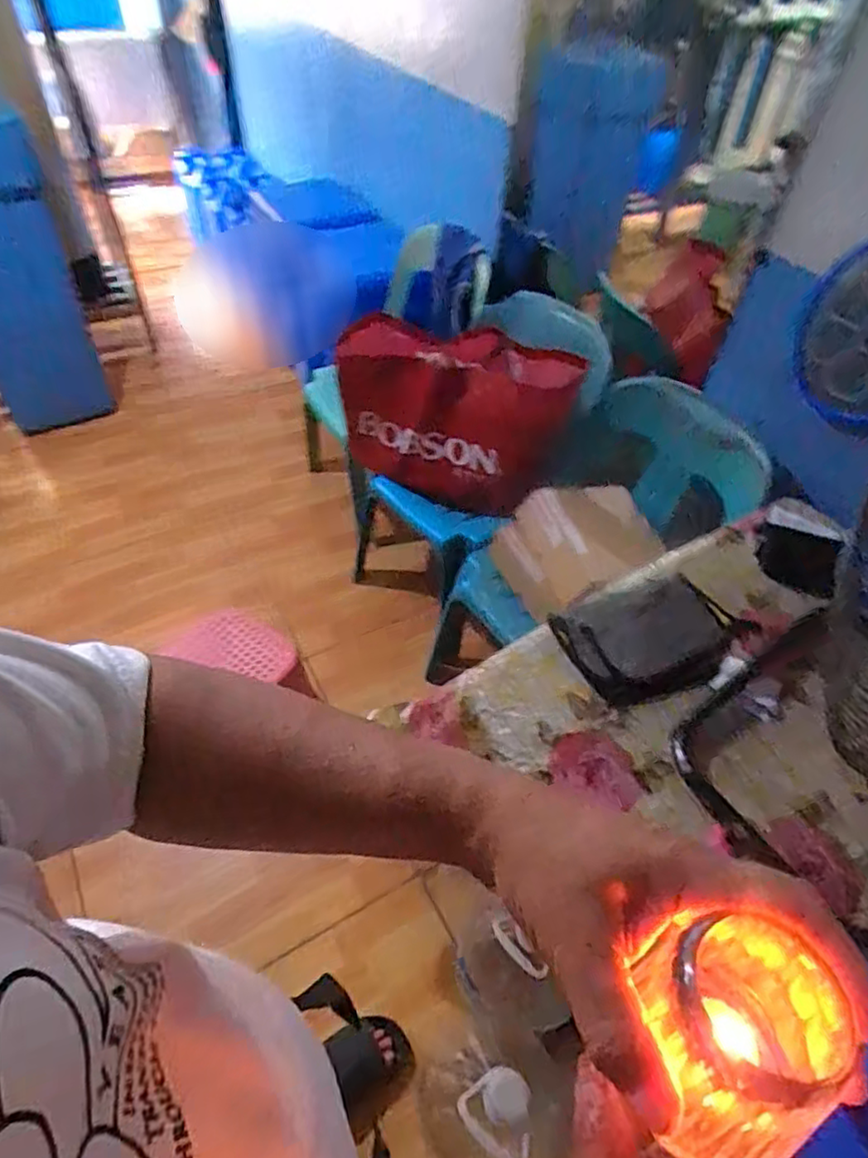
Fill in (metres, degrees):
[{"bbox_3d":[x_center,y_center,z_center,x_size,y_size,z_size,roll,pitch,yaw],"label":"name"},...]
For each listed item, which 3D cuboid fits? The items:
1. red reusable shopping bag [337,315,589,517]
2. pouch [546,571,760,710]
[{"bbox_3d":[0.039,-0.381,1.476,0.527,0.407,0.160,21,27,13],"label":"red reusable shopping bag"},{"bbox_3d":[0.319,0.078,0.891,0.276,0.033,0.173,-22,54,-21],"label":"pouch"}]

